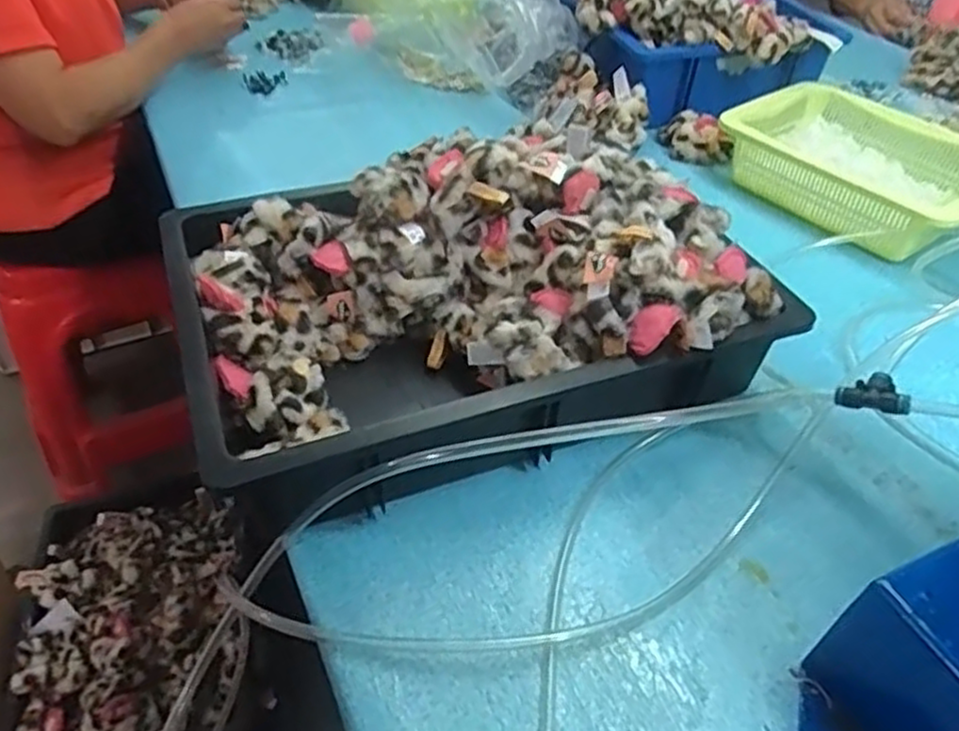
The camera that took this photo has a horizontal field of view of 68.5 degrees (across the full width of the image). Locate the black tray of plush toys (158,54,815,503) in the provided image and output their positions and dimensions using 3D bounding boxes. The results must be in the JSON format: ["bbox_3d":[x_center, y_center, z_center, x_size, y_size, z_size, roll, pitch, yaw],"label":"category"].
[{"bbox_3d":[-0.011,-0.065,0.566,0.424,0.131,0.299,-15,47,-18],"label":"black tray of plush toys"}]

